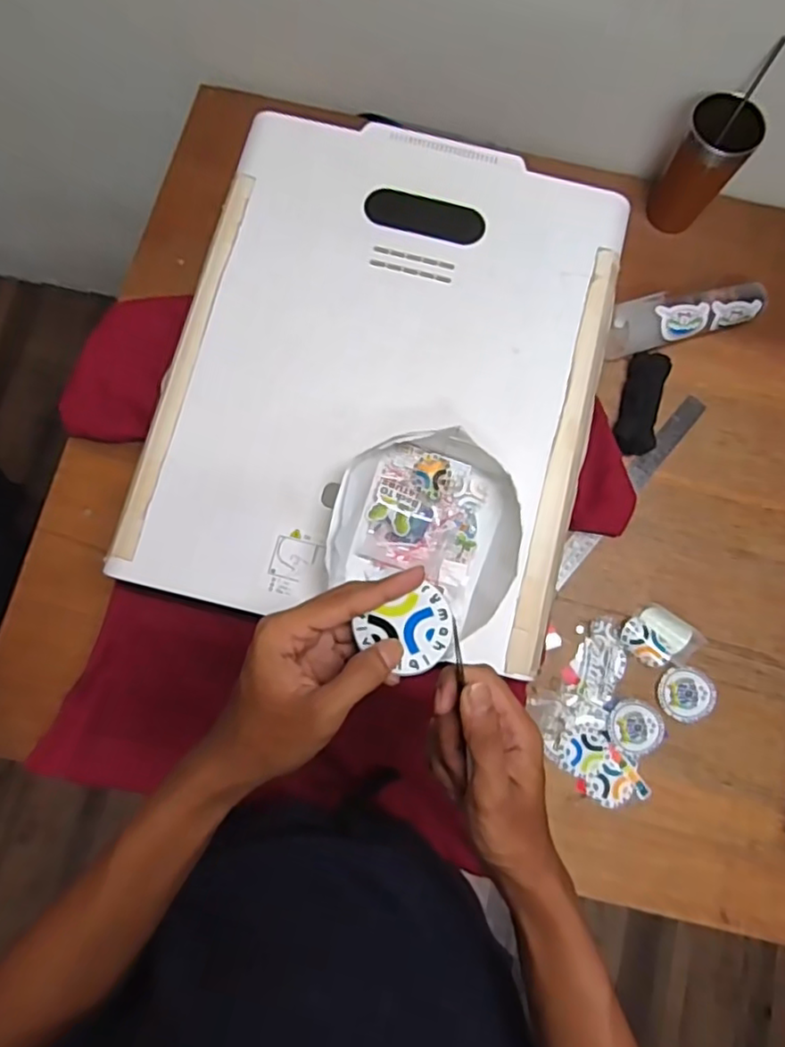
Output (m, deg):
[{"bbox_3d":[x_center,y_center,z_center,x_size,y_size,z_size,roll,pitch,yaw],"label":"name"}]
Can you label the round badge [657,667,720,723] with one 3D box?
[{"bbox_3d":[0.333,0.193,0.706,0.063,0.007,0.060,0,78,-1],"label":"round badge"}]

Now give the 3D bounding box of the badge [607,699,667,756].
[{"bbox_3d":[0.273,0.228,0.699,0.064,0.006,0.056,16,78,2],"label":"badge"}]

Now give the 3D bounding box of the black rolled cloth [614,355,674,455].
[{"bbox_3d":[0.307,-0.149,0.766,0.046,0.027,0.130,18,78,2],"label":"black rolled cloth"}]

